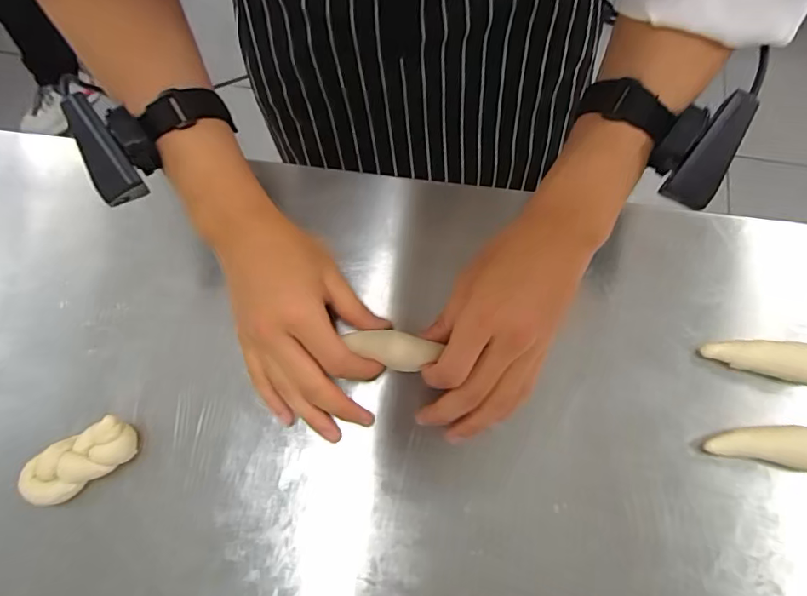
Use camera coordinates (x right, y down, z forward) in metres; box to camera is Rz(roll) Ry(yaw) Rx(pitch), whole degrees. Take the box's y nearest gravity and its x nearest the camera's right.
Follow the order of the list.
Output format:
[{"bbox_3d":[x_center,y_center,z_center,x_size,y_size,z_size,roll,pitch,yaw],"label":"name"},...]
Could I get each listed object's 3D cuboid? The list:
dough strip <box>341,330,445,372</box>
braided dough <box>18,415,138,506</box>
[{"bbox_3d":[-0.008,0.037,0.353,0.069,0.013,0.025,9,72,20],"label":"dough strip"},{"bbox_3d":[-0.229,0.116,0.348,0.075,0.024,0.035,-33,73,-10],"label":"braided dough"}]

